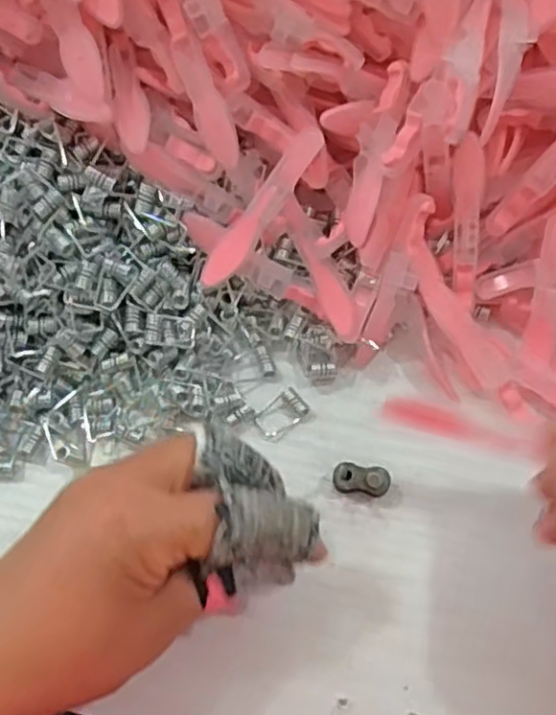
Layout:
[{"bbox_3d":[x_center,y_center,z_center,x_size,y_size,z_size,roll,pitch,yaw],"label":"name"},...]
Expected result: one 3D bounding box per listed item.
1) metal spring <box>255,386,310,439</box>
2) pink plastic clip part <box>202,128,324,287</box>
[{"bbox_3d":[0.001,0.024,0.310,0.024,0.006,0.015,-35,70,-11],"label":"metal spring"},{"bbox_3d":[-0.007,-0.064,0.298,0.011,0.007,0.078,37,94,17],"label":"pink plastic clip part"}]

